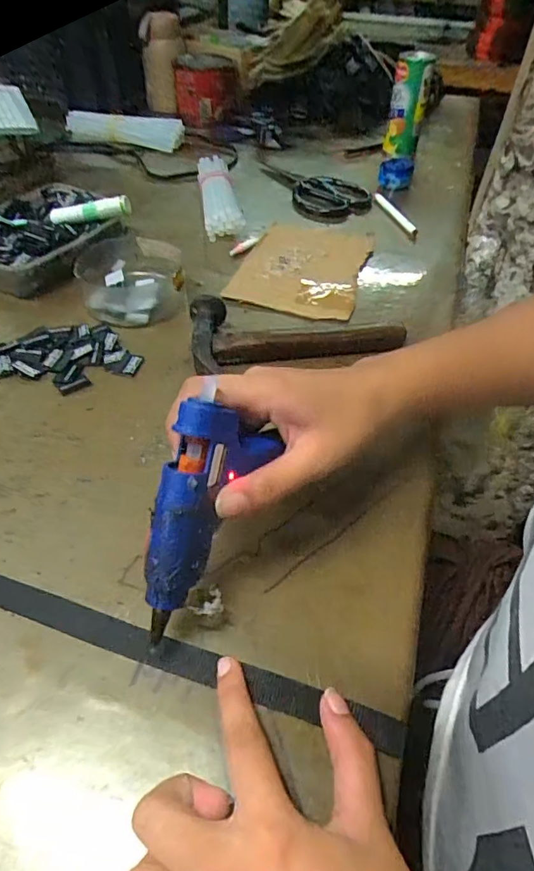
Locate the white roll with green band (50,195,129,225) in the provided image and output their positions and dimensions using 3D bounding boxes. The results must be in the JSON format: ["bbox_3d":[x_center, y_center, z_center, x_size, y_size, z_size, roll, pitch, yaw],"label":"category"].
[{"bbox_3d":[-0.184,-0.233,0.525,0.087,0.016,0.012,-5,46,9],"label":"white roll with green band"}]

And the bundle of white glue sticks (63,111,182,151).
[{"bbox_3d":[-0.221,-0.473,0.780,0.181,0.035,0.040,11,47,7],"label":"bundle of white glue sticks"}]

